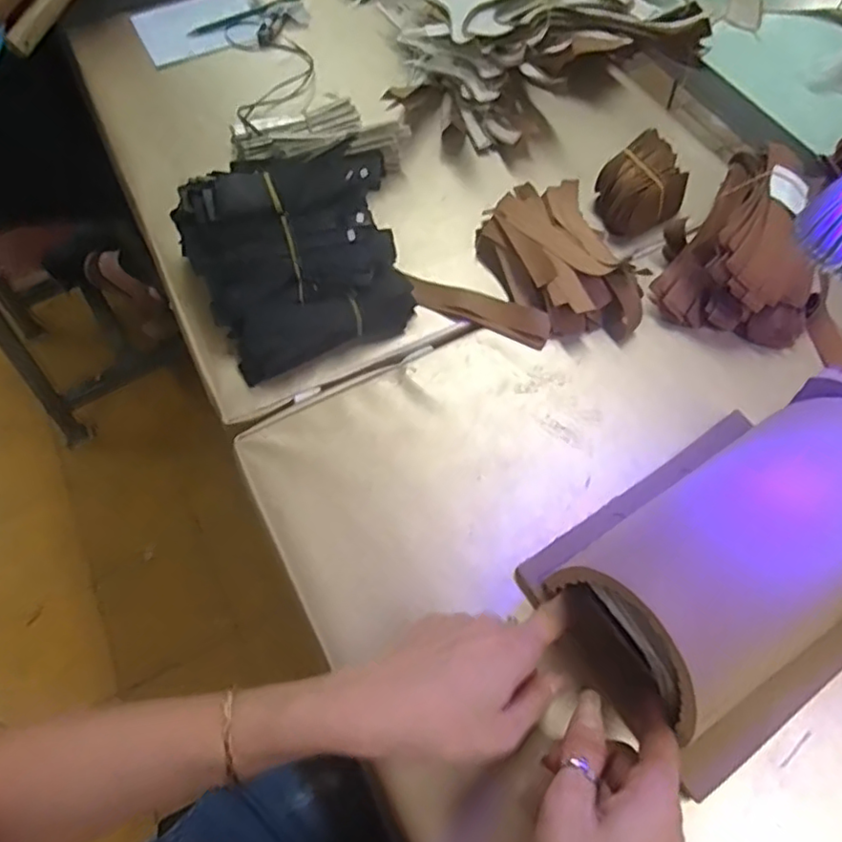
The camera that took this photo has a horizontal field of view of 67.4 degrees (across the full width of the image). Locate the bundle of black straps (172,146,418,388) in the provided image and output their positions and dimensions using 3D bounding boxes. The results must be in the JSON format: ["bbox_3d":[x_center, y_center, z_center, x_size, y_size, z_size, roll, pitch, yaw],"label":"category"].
[{"bbox_3d":[-0.094,-0.147,0.511,0.178,0.077,0.178,-22,64,-11],"label":"bundle of black straps"}]

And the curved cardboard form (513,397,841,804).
[{"bbox_3d":[0.189,0.083,0.360,0.196,0.102,0.156,-33,68,-12],"label":"curved cardboard form"}]

